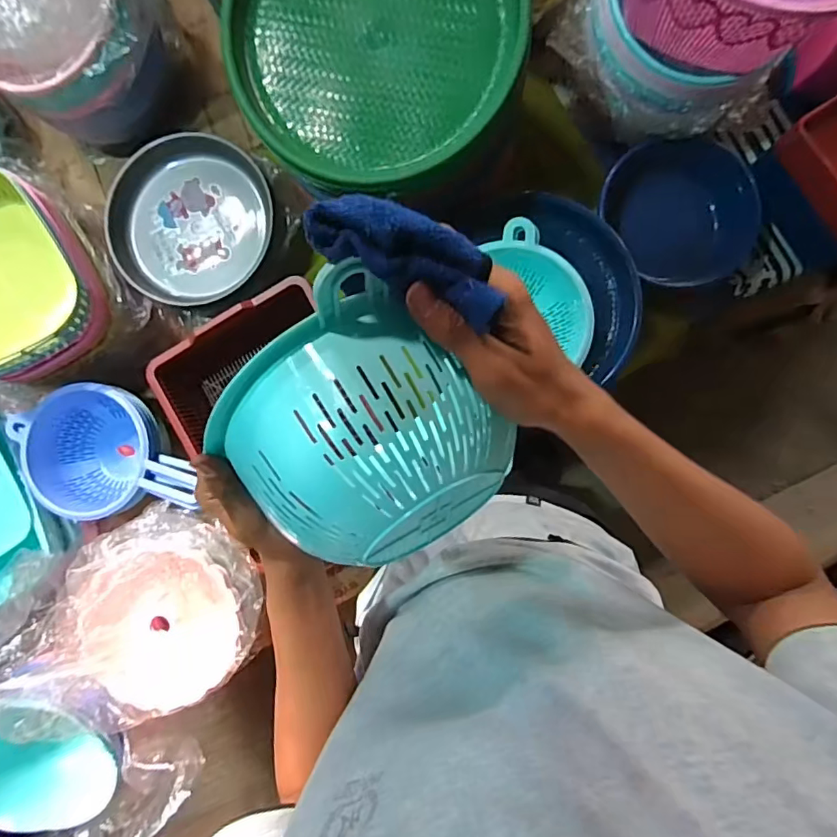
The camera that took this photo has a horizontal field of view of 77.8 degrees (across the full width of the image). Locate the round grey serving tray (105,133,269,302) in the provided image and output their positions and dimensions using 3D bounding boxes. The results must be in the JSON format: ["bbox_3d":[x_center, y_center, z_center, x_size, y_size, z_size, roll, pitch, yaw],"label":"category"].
[{"bbox_3d":[-0.410,-0.354,0.927,0.280,0.048,0.285,0,89,4],"label":"round grey serving tray"}]

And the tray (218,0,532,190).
[{"bbox_3d":[-0.058,-0.502,0.673,0.366,0.051,0.375,0,89,4],"label":"tray"}]

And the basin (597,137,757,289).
[{"bbox_3d":[0.453,-0.364,0.938,0.249,0.152,0.226,-8,88,3],"label":"basin"}]

